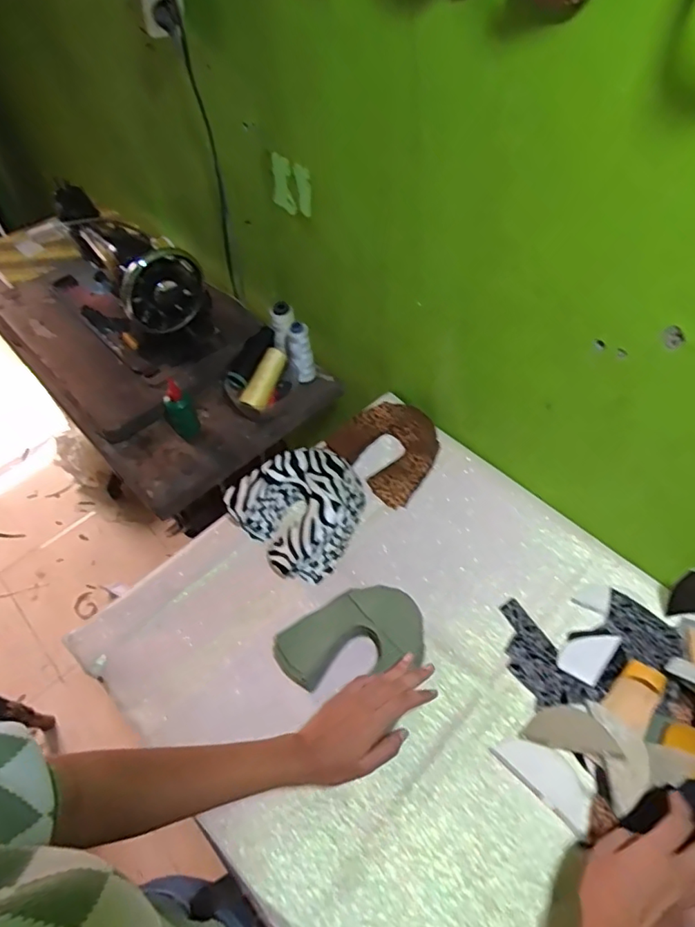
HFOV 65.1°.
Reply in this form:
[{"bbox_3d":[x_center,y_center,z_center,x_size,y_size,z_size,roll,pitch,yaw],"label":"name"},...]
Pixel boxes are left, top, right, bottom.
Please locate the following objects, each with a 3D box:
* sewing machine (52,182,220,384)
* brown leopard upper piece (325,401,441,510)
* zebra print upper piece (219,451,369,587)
[{"bbox_3d":[-0.421,-0.355,0.996,0.173,0.210,0.378,-40,62,-24],"label":"sewing machine"},{"bbox_3d":[0.071,-0.025,0.869,0.147,0.022,0.158,-40,71,-16],"label":"brown leopard upper piece"},{"bbox_3d":[-0.062,0.064,0.793,0.173,0.084,0.172,-36,60,-22],"label":"zebra print upper piece"}]

